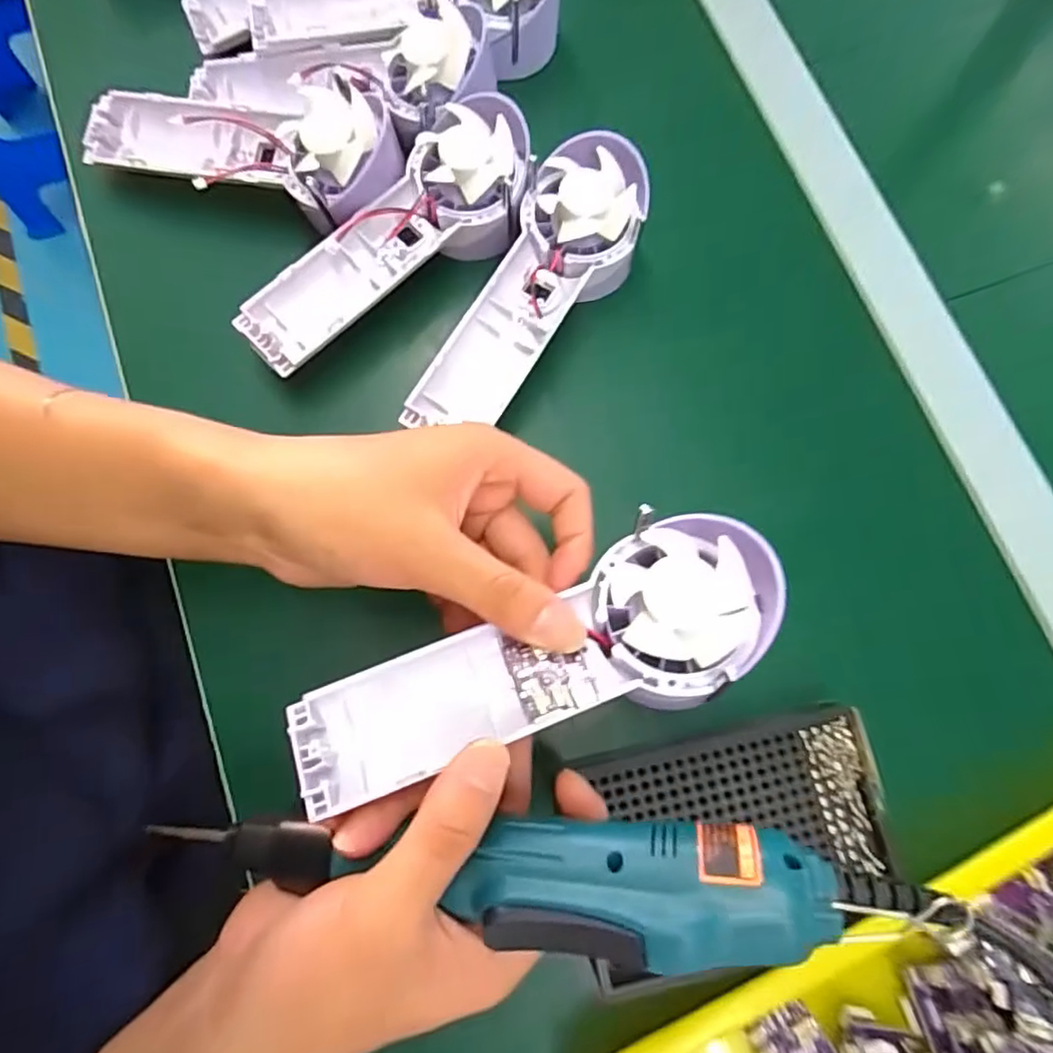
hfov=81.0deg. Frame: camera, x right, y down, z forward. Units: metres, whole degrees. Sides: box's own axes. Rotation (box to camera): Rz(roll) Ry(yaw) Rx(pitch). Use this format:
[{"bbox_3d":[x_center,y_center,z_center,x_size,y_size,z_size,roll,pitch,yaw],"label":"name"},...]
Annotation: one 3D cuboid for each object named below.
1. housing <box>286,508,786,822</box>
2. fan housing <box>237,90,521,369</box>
[{"bbox_3d":[0.003,0.049,0.220,0.173,0.027,0.059,-22,78,3],"label":"housing"},{"bbox_3d":[-0.067,-0.147,0.320,0.177,0.045,0.059,-40,81,-9],"label":"fan housing"}]

